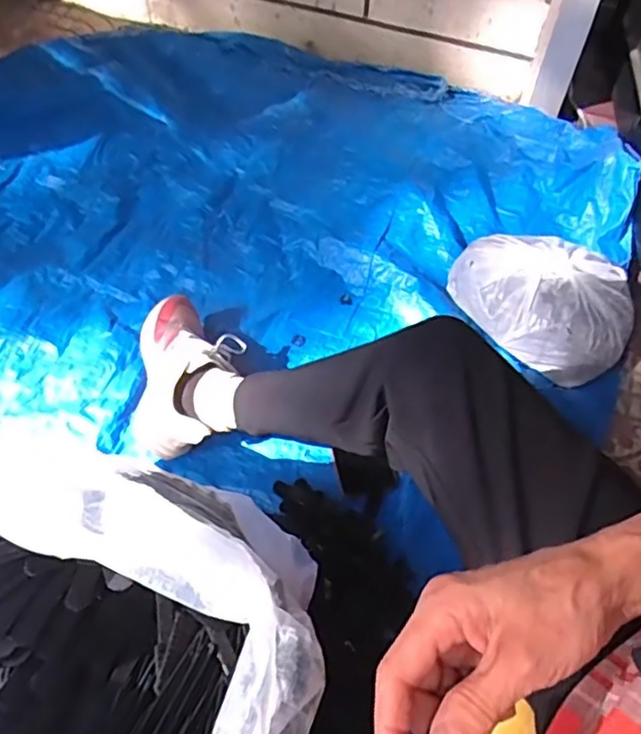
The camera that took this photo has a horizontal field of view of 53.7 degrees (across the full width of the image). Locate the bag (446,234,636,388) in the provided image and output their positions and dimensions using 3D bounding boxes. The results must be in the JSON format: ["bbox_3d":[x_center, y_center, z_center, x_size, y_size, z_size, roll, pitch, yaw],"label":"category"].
[{"bbox_3d":[0.335,-0.113,0.960,0.273,0.091,0.224,26,62,15],"label":"bag"}]

